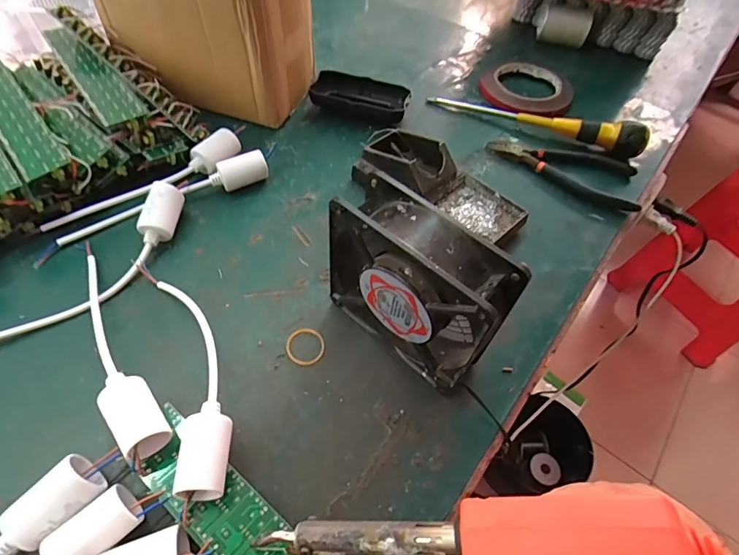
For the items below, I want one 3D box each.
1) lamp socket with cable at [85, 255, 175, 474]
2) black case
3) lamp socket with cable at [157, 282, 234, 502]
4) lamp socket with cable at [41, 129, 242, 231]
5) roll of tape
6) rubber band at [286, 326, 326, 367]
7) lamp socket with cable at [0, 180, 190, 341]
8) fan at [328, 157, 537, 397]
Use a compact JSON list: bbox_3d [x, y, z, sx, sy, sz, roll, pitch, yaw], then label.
[{"bbox_3d":[-0.181,0.050,0.304,0.027,0.037,0.180,-30,62,-23],"label":"lamp socket with cable"},{"bbox_3d":[-0.011,-0.202,0.496,0.109,0.025,0.054,16,55,7],"label":"black case"},{"bbox_3d":[-0.121,0.061,0.296,0.035,0.042,0.170,-17,58,-16],"label":"lamp socket with cable"},{"bbox_3d":[-0.200,-0.086,0.402,0.184,0.026,0.034,-35,64,-26],"label":"lamp socket with cable"},{"bbox_3d":[0.195,-0.236,0.538,0.111,0.020,0.125,21,56,10],"label":"roll of tape"},{"bbox_3d":[-0.049,0.052,0.332,0.029,0.004,0.031,2,54,-3],"label":"rubber band"},{"bbox_3d":[-0.216,-0.011,0.343,0.052,0.036,0.205,31,58,17],"label":"lamp socket with cable"},{"bbox_3d":[0.027,0.008,0.296,0.121,0.121,0.040,37,60,20],"label":"fan"}]

